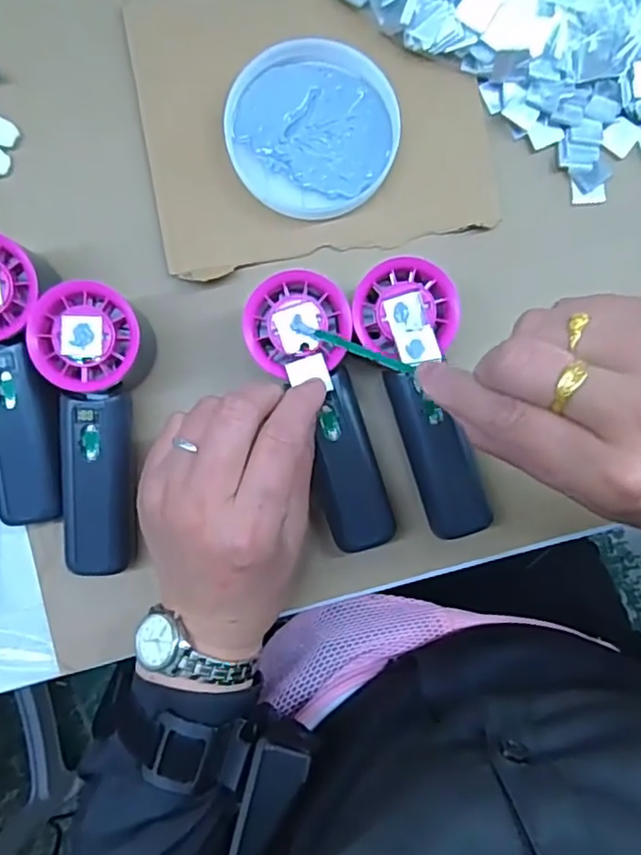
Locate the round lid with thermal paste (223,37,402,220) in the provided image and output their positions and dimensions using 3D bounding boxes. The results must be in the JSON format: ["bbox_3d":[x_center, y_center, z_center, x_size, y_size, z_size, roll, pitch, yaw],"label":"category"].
[{"bbox_3d":[-0.005,-0.176,0.360,0.099,0.020,0.094,5,89,-2],"label":"round lid with thermal paste"}]

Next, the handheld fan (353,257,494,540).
[{"bbox_3d":[0.059,-0.013,0.329,0.051,0.028,0.154,-16,102,-2],"label":"handheld fan"}]

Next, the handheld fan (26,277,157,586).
[{"bbox_3d":[-0.124,0.003,0.338,0.055,0.053,0.156,-2,89,-2],"label":"handheld fan"}]

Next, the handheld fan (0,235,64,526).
[{"bbox_3d":[-0.168,-0.024,0.336,0.061,0.055,0.154,-8,89,-2],"label":"handheld fan"}]

